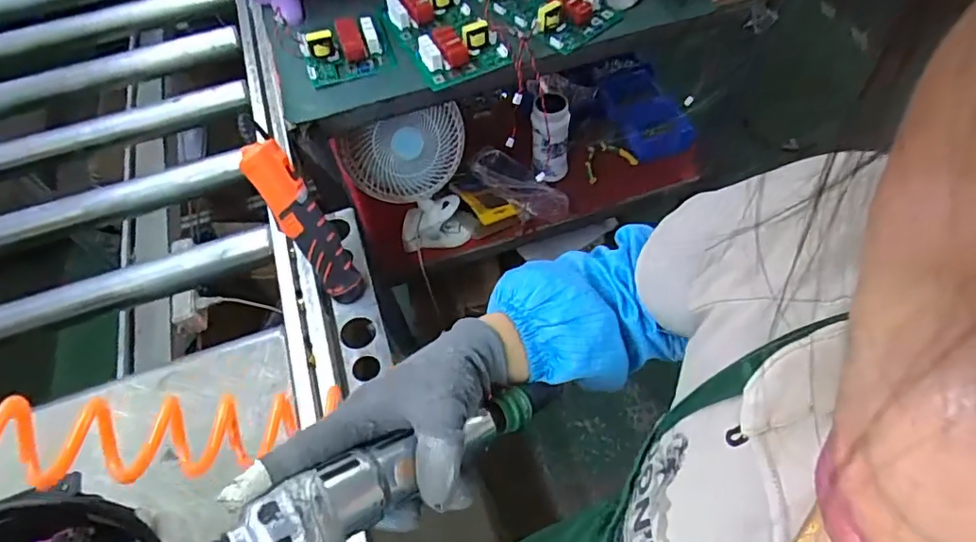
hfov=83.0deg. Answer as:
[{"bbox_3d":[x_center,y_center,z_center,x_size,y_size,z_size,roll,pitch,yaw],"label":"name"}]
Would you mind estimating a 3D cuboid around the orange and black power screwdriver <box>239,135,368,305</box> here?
[{"bbox_3d":[-0.204,-0.052,0.607,0.044,0.201,0.054,-38,33,-19],"label":"orange and black power screwdriver"}]

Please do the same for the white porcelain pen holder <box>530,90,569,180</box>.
[{"bbox_3d":[0.126,-0.272,1.117,0.073,0.193,0.065,0,58,4],"label":"white porcelain pen holder"}]

